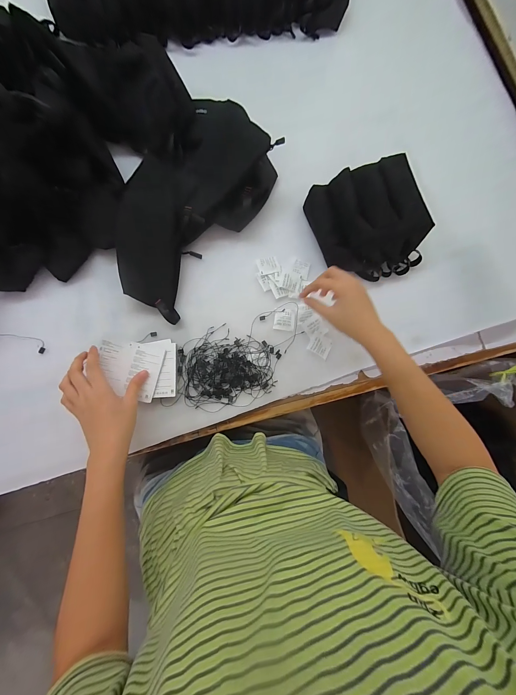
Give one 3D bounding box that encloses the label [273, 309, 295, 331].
[{"bbox_3d":[0.050,-0.052,0.480,0.040,0.004,0.039,5,79,-5],"label":"label"}]

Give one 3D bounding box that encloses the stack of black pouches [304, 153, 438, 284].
[{"bbox_3d":[0.211,-0.238,0.489,0.185,0.072,0.209,-18,82,-9],"label":"stack of black pouches"}]

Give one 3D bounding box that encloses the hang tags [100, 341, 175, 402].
[{"bbox_3d":[-0.191,0.036,0.425,0.108,0.030,0.098,-3,83,-7],"label":"hang tags"}]

